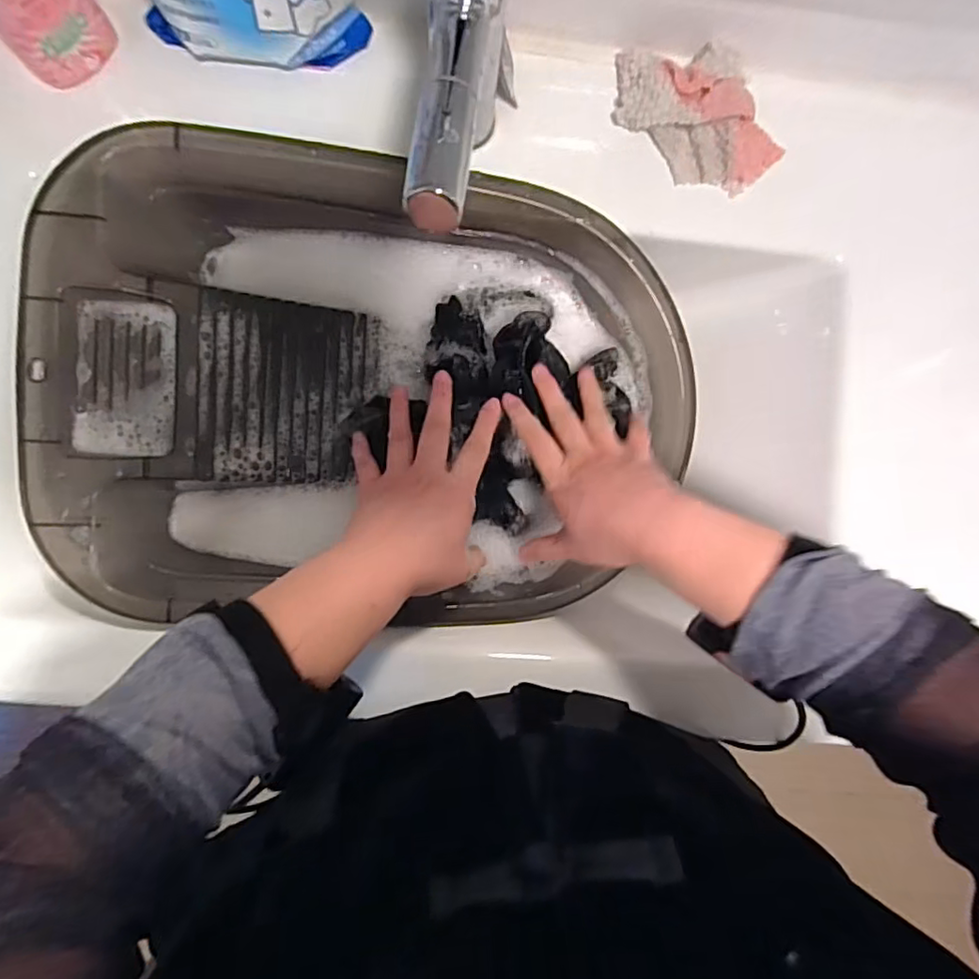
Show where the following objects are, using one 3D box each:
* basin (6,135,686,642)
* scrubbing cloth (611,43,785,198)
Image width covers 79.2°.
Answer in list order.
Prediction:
[{"bbox_3d":[-0.075,-0.063,0.442,0.458,0.098,0.306,5,87,-4],"label":"basin"},{"bbox_3d":[0.155,-0.280,0.436,0.129,0.030,0.088,45,85,-1],"label":"scrubbing cloth"}]

